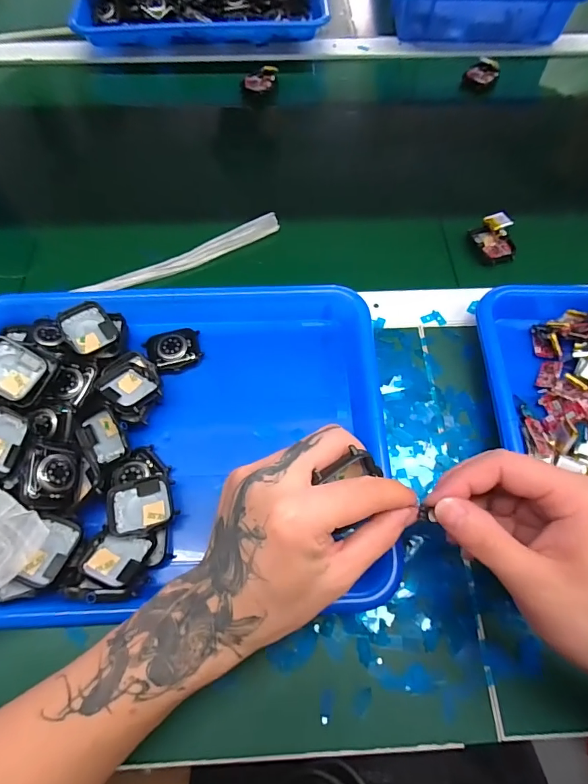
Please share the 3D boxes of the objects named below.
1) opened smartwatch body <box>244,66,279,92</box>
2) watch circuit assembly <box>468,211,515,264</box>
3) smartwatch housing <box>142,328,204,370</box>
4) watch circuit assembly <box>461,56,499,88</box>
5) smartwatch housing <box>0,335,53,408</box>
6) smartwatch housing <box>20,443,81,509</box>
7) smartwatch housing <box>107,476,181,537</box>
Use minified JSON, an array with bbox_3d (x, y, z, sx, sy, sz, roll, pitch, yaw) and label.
[{"bbox_3d":[-0.039,-0.395,0.535,0.031,0.008,0.045,25,68,11],"label":"opened smartwatch body"},{"bbox_3d":[0.200,-0.154,0.422,0.040,0.015,0.056,-9,66,-5],"label":"watch circuit assembly"},{"bbox_3d":[-0.101,-0.035,0.361,0.043,0.017,0.037,-19,67,-9],"label":"smartwatch housing"},{"bbox_3d":[0.242,-0.412,0.547,0.040,0.014,0.046,25,68,11],"label":"watch circuit assembly"},{"bbox_3d":[-0.204,-0.015,0.308,0.047,0.009,0.040,29,71,-15],"label":"smartwatch housing"},{"bbox_3d":[-0.162,0.057,0.285,0.007,0.035,0.040,-24,58,33],"label":"smartwatch housing"},{"bbox_3d":[-0.107,0.080,0.298,0.043,0.007,0.037,-14,61,-15],"label":"smartwatch housing"}]

